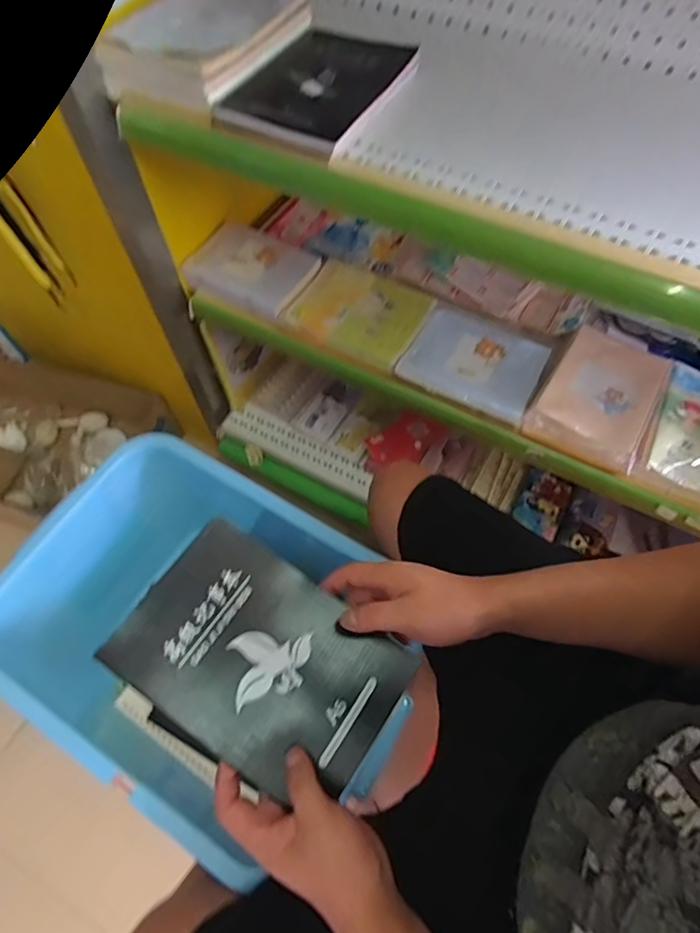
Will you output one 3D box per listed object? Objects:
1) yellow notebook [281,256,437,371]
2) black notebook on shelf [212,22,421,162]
[{"bbox_3d":[0.013,-0.230,0.756,0.183,0.012,0.149,24,64,14],"label":"yellow notebook"},{"bbox_3d":[-0.030,-0.404,0.550,0.144,0.019,0.209,27,65,15],"label":"black notebook on shelf"}]

